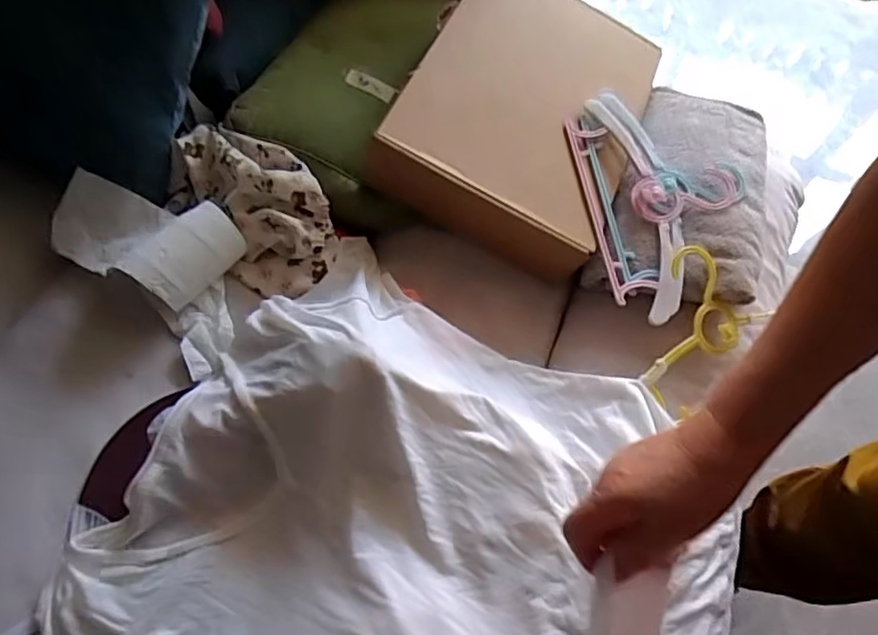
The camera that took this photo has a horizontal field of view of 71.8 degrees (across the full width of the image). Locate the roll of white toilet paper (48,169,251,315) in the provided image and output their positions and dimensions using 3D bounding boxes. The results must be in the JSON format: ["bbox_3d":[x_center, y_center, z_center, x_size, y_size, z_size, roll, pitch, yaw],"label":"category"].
[{"bbox_3d":[-0.313,-0.089,0.634,0.194,0.061,0.109,25,62,12],"label":"roll of white toilet paper"}]

